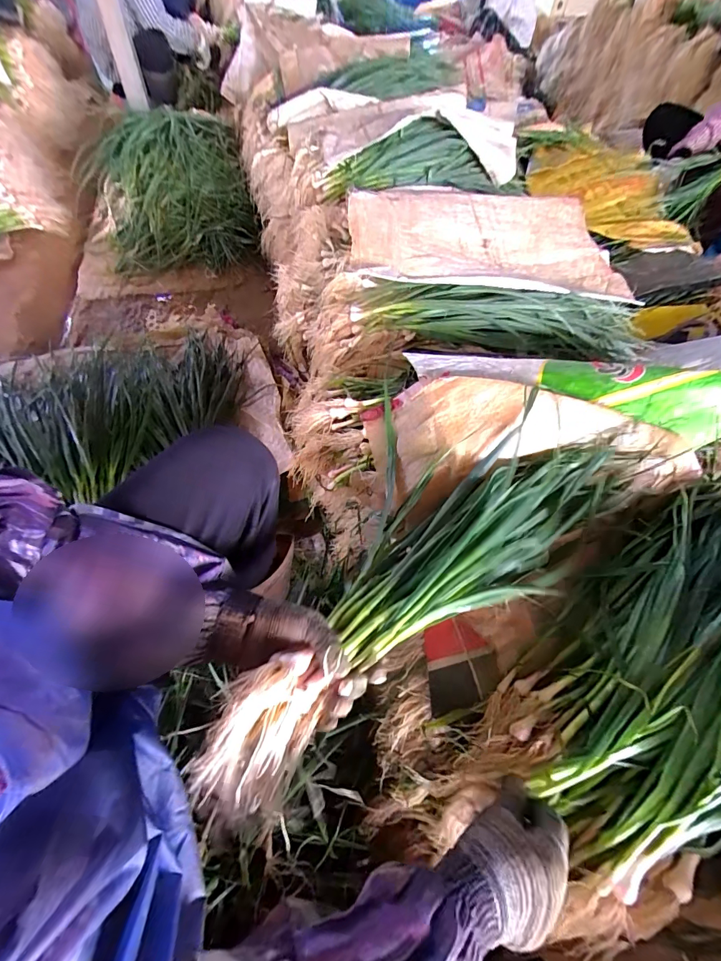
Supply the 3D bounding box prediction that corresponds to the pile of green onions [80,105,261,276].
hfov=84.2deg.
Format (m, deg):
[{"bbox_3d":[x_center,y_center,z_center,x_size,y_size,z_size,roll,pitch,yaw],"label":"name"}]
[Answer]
[{"bbox_3d":[-0.627,-0.939,1.316,0.498,0.314,0.420,-20,62,-15],"label":"pile of green onions"}]

